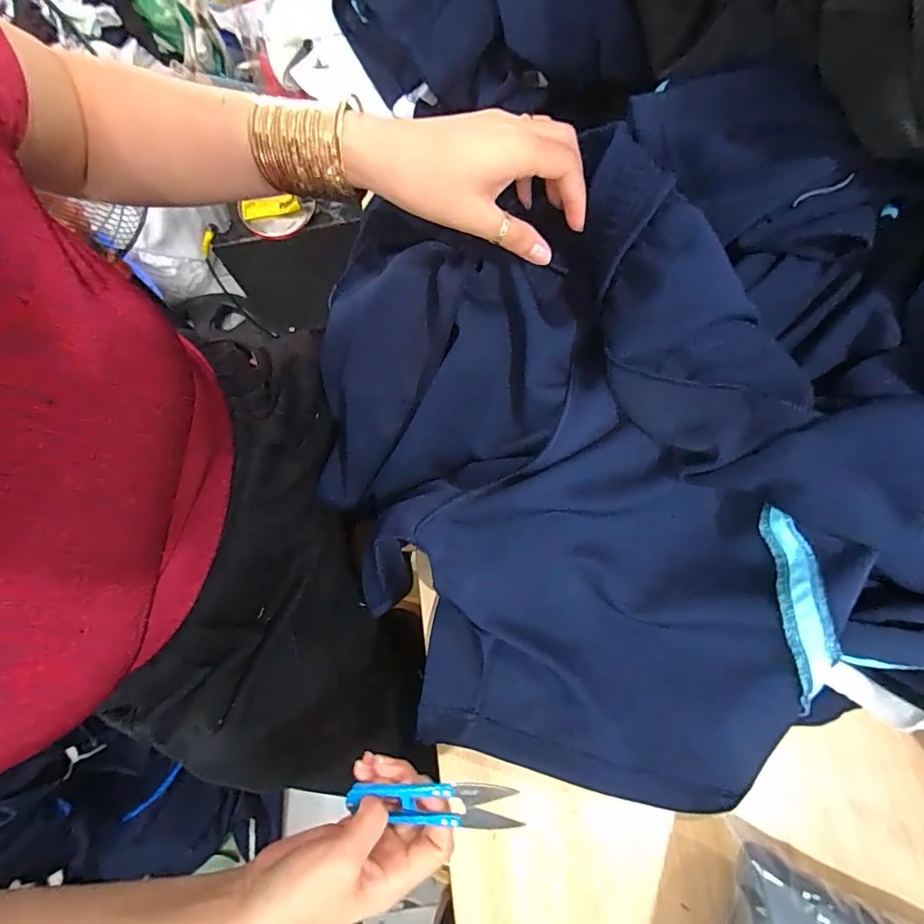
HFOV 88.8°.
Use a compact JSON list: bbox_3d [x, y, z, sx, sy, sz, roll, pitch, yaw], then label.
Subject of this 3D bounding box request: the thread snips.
[{"bbox_3d":[-0.021,0.216,0.299,0.112,0.010,0.027,-8,74,17],"label":"thread snips"}]

